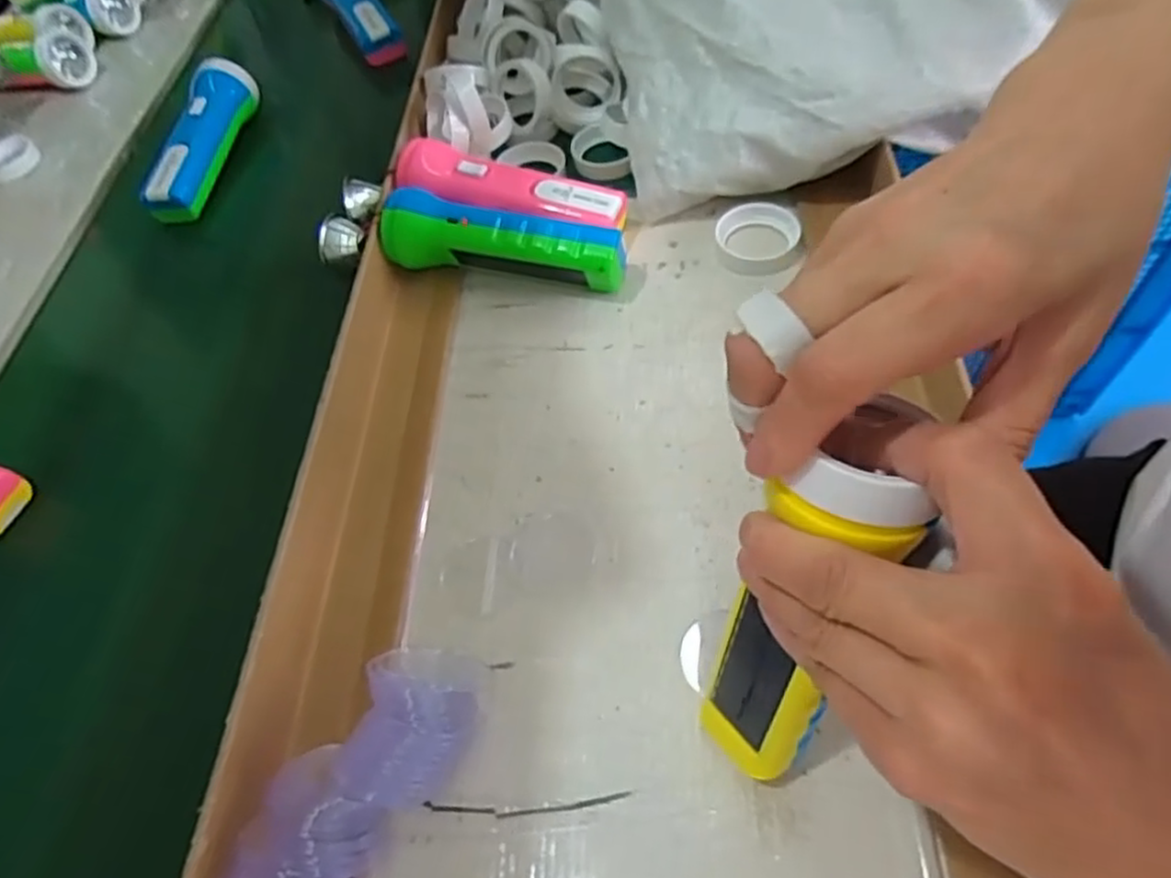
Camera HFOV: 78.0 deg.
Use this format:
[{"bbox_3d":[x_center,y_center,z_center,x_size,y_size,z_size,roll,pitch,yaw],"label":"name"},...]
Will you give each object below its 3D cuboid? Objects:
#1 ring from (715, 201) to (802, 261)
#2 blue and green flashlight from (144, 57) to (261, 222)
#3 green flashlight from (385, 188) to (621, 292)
[{"bbox_3d":[0.114,-0.135,0.477,0.053,0.018,0.047,11,59,17],"label":"ring"},{"bbox_3d":[-0.332,-0.261,0.623,0.046,0.046,0.156,1,56,10],"label":"blue and green flashlight"},{"bbox_3d":[-0.052,-0.129,0.477,0.162,0.051,0.048,8,58,13],"label":"green flashlight"}]

